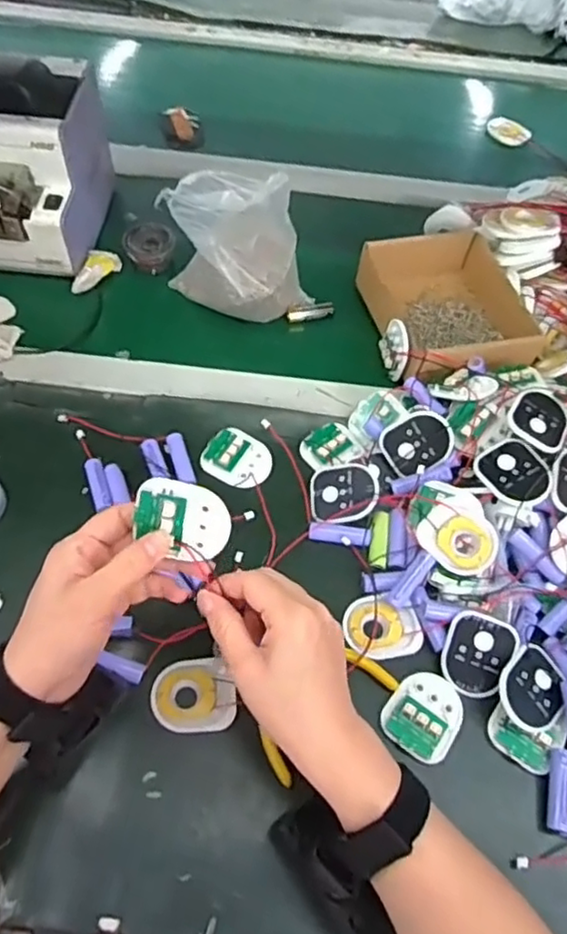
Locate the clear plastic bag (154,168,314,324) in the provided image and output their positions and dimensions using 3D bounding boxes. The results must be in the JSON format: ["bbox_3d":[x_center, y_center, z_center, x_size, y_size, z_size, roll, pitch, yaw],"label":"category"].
[{"bbox_3d":[-0.042,-0.200,0.604,0.140,0.148,0.076,2,57,-4],"label":"clear plastic bag"}]

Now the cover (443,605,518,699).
[{"bbox_3d":[0.141,0.136,0.472,0.045,0.016,0.058,29,86,10],"label":"cover"}]

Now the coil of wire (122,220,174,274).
[{"bbox_3d":[-0.143,-0.233,0.691,0.050,0.036,0.049,2,57,-3],"label":"coil of wire"}]

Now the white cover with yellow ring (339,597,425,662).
[{"bbox_3d":[0.075,0.122,0.491,0.055,0.013,0.046,-7,58,-9],"label":"white cover with yellow ring"}]

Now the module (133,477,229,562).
[{"bbox_3d":[-0.061,0.032,0.388,0.057,0.044,0.011,17,10,-6],"label":"module"}]

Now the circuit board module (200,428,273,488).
[{"bbox_3d":[-0.041,-0.009,0.561,0.062,0.013,0.055,38,62,18],"label":"circuit board module"}]

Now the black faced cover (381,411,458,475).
[{"bbox_3d":[0.112,-0.021,0.546,0.062,0.009,0.047,-33,86,13],"label":"black faced cover"}]

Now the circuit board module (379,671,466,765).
[{"bbox_3d":[0.101,0.176,0.459,0.050,0.010,0.060,34,61,16],"label":"circuit board module"}]

